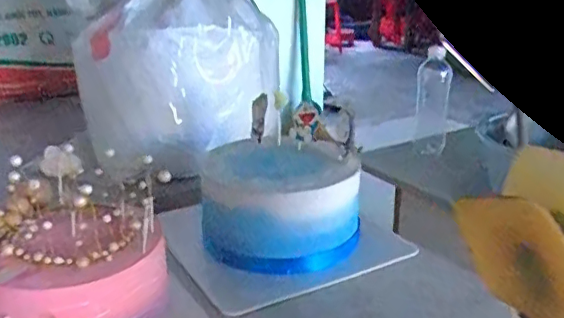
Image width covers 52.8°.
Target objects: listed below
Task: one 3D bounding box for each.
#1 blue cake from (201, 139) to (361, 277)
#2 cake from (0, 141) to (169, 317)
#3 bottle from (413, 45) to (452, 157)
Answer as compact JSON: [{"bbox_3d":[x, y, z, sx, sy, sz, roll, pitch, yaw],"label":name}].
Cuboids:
[{"bbox_3d":[-0.005,0.058,0.731,0.188,0.109,0.176,-4,19,-8],"label":"blue cake"},{"bbox_3d":[-0.216,0.087,0.592,0.187,0.144,0.216,-9,21,-22],"label":"cake"},{"bbox_3d":[0.305,-0.118,1.159,0.063,0.202,0.070,5,20,15],"label":"bottle"}]

